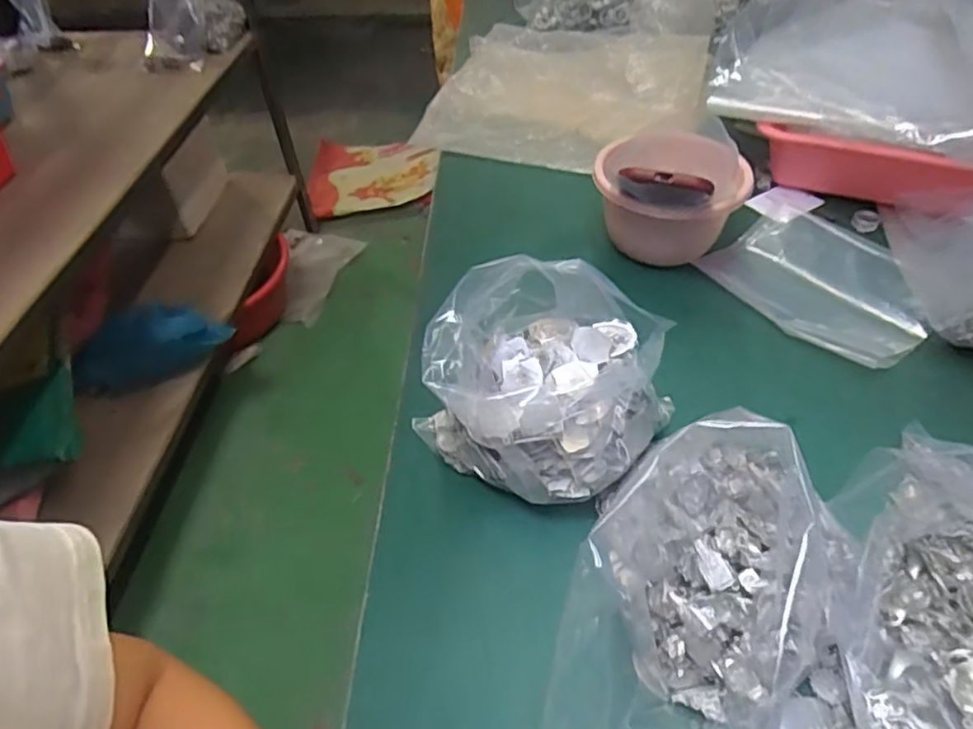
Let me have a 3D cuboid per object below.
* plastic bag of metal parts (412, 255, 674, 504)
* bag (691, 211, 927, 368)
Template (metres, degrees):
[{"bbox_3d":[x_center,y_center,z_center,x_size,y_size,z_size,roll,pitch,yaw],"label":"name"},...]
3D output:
[{"bbox_3d":[0.040,0.020,0.456,0.165,0.140,0.123,-11,47,-8],"label":"plastic bag of metal parts"},{"bbox_3d":[0.320,-0.080,0.623,0.144,0.036,0.198,-29,52,-23],"label":"bag"}]

